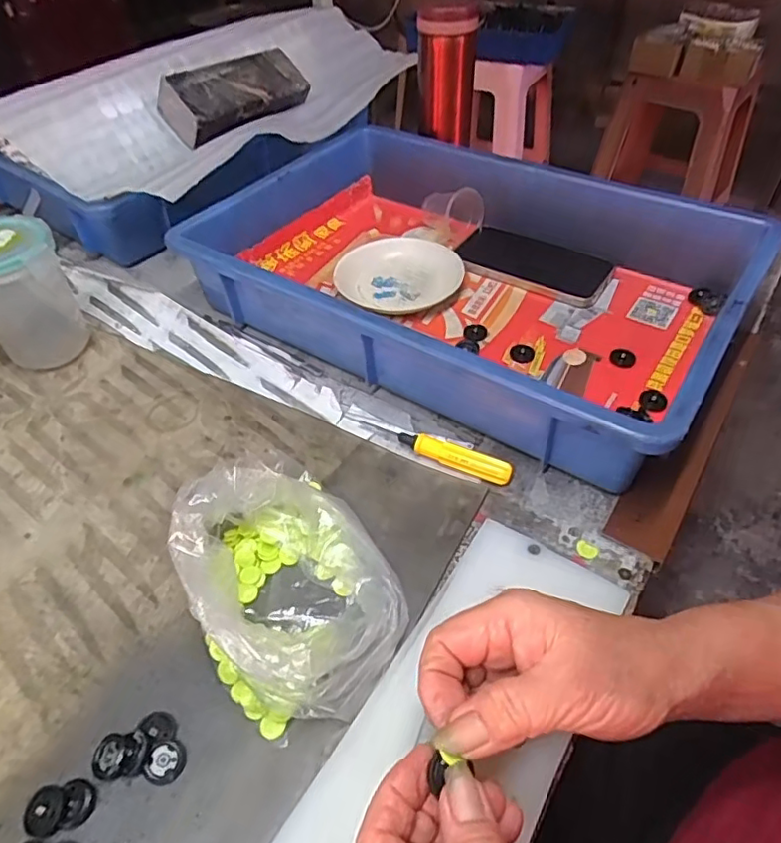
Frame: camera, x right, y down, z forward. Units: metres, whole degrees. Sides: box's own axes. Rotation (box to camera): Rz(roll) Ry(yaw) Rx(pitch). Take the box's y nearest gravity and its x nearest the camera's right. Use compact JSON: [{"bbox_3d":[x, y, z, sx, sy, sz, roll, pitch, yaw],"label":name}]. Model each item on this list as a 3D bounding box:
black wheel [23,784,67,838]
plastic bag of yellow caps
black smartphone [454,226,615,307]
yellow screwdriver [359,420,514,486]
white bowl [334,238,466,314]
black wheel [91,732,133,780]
[{"bbox_3d":[-0.162,0.181,0.276,0.019,0.006,0.019,-1,46,1],"label":"black wheel"},{"bbox_3d":[-0.055,0.084,0.330,0.105,0.057,0.143,-19,48,-15],"label":"plastic bag of yellow caps"},{"bbox_3d":[0.139,-0.154,0.579,0.145,0.017,0.078,22,51,22],"label":"black smartphone"},{"bbox_3d":[0.030,0.018,0.425,0.118,0.015,0.016,23,51,22],"label":"yellow screwdriver"},{"bbox_3d":[0.009,-0.137,0.552,0.113,0.022,0.098,-1,46,2],"label":"white bowl"},{"bbox_3d":[-0.137,0.165,0.291,0.019,0.006,0.019,-1,46,1],"label":"black wheel"}]

